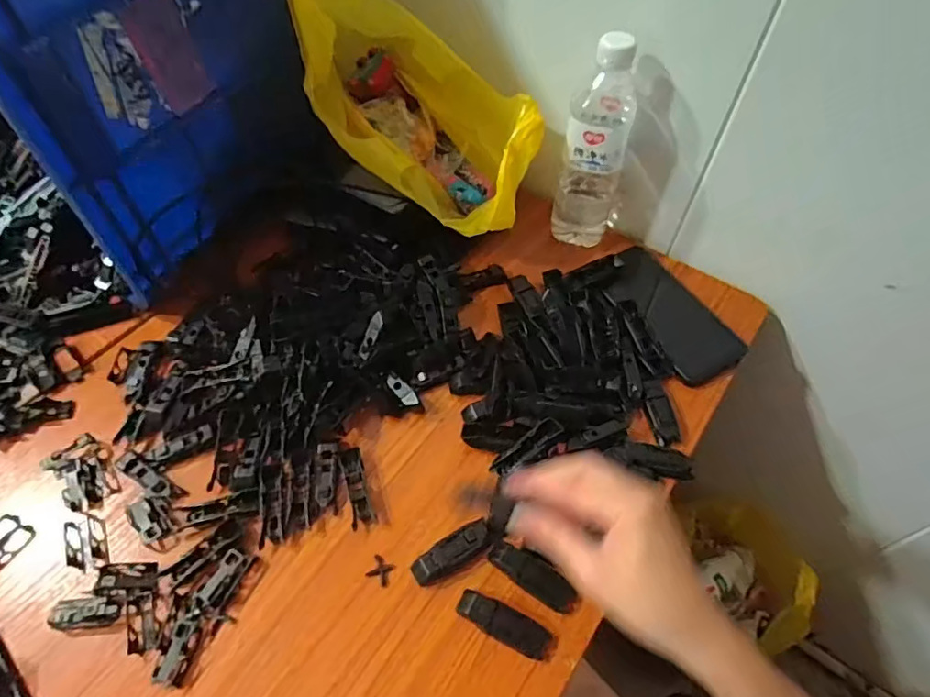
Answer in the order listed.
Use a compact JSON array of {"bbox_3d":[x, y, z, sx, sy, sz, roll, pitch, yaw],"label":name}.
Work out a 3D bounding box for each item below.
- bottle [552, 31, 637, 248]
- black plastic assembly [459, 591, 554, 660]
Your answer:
[{"bbox_3d":[0.132,-0.204,0.536,0.061,0.189,0.069,19,57,11],"label":"bottle"},{"bbox_3d":[0.029,0.196,0.389,0.071,0.012,0.021,22,58,14],"label":"black plastic assembly"}]

